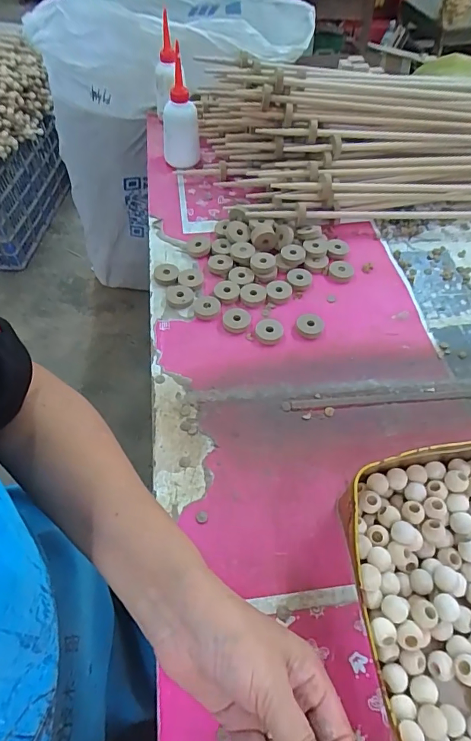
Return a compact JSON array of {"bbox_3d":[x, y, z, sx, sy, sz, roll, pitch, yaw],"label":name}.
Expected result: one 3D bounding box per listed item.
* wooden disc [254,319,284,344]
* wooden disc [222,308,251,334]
[{"bbox_3d":[0.042,-0.049,0.543,0.034,0.015,0.030,6,53,3],"label":"wooden disc"},{"bbox_3d":[0.002,-0.064,0.557,0.035,0.012,0.040,9,53,5],"label":"wooden disc"}]

